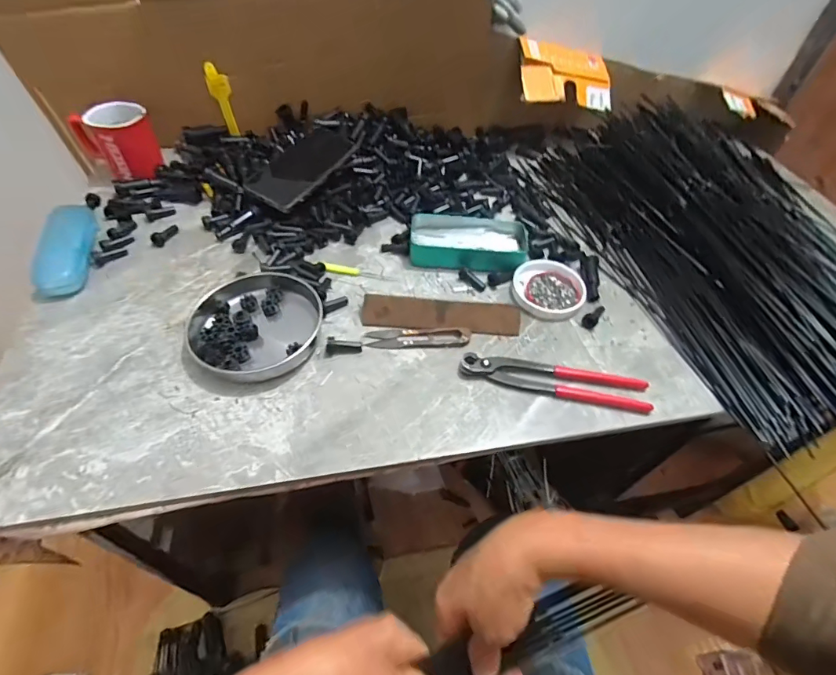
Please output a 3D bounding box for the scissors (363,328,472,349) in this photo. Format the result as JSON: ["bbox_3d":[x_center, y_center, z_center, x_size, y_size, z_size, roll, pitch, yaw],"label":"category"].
[{"bbox_3d":[0.000,-0.001,0.490,0.115,0.011,0.026,-2,51,-6],"label":"scissors"}]

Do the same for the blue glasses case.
[{"bbox_3d":[-0.428,-0.118,0.535,0.048,0.031,0.158,-10,52,-12],"label":"blue glasses case"}]

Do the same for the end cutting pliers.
[{"bbox_3d":[0.144,0.042,0.461,0.195,0.013,0.045,10,51,4],"label":"end cutting pliers"}]

